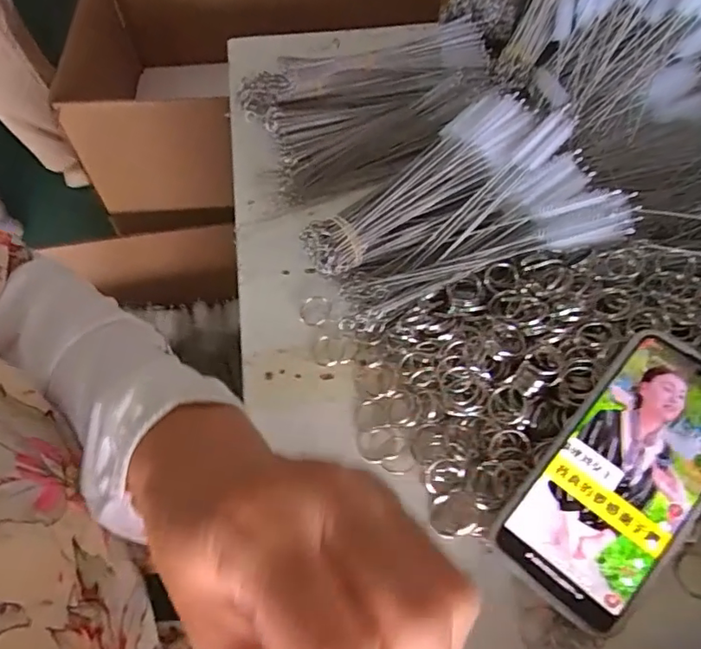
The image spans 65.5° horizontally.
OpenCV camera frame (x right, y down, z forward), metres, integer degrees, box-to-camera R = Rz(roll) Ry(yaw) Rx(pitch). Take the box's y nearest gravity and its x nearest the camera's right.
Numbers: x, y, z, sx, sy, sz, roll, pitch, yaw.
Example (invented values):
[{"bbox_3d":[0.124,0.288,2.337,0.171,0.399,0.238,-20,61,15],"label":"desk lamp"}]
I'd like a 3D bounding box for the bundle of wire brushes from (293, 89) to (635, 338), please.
[{"bbox_3d":[0.079,-0.084,0.411,0.223,0.034,0.151,-30,72,-1],"label":"bundle of wire brushes"}]

